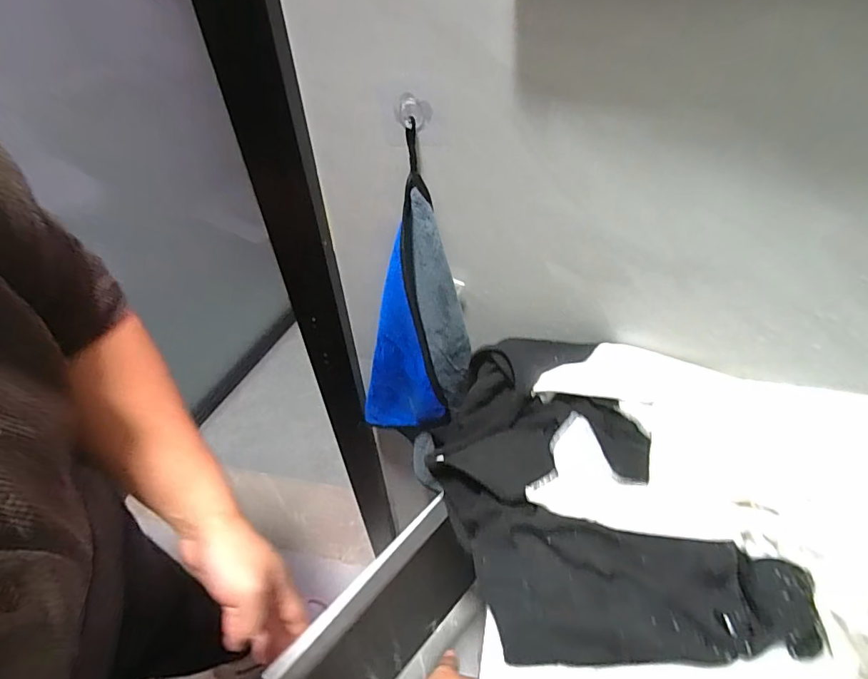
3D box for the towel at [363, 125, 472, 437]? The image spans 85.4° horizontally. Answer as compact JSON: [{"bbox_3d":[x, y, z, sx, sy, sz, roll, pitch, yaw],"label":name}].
[{"bbox_3d":[-0.023,-0.016,0.452,0.114,0.311,0.048,14,48,14],"label":"towel"}]

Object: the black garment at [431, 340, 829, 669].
[{"bbox_3d":[0.120,0.114,0.382,0.217,0.093,0.287,-13,47,-11],"label":"black garment"}]

